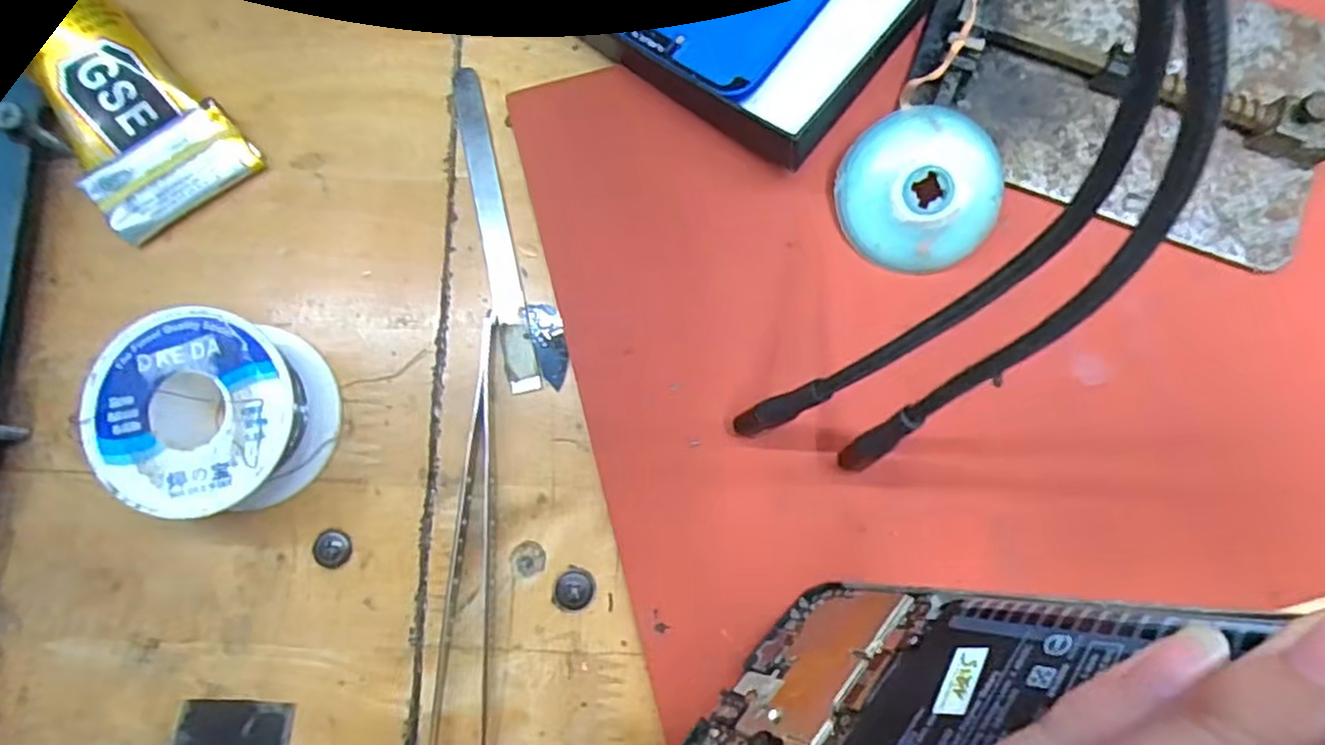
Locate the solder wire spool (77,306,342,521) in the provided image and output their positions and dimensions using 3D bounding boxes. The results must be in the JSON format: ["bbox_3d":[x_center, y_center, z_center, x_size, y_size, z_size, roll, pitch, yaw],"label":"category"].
[{"bbox_3d":[-0.120,0.011,0.196,0.050,0.033,0.051,0,83,1],"label":"solder wire spool"}]

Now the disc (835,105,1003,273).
[{"bbox_3d":[0.070,-0.050,0.197,0.042,0.005,0.043,4,105,14],"label":"disc"}]

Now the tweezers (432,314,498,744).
[{"bbox_3d":[-0.052,0.051,0.202,0.015,0.009,0.134,4,84,2],"label":"tweezers"}]

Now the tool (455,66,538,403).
[{"bbox_3d":[-0.051,-0.044,0.215,0.009,0.004,0.101,-12,83,0],"label":"tool"}]

